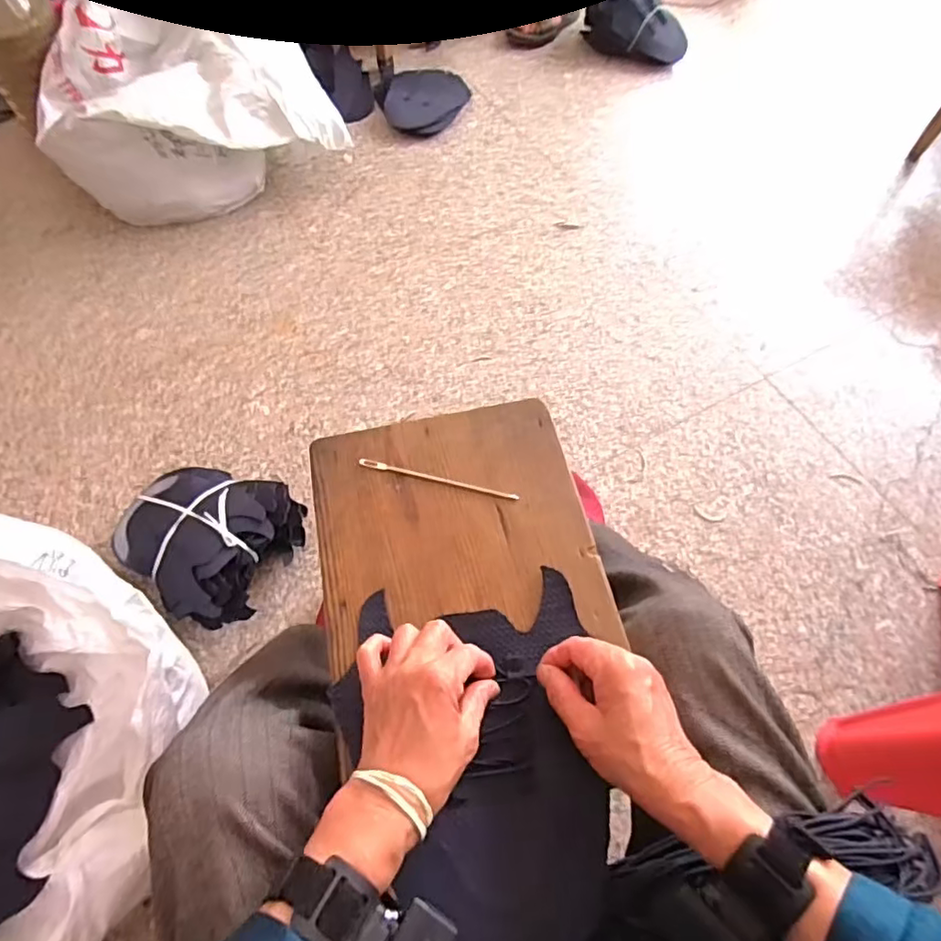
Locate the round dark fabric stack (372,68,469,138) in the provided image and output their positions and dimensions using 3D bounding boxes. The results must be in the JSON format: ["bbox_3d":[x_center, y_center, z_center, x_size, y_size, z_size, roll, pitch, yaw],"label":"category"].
[{"bbox_3d":[-0.121,-0.981,1.504,0.246,0.045,0.272,-7,63,-4],"label":"round dark fabric stack"}]

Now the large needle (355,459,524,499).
[{"bbox_3d":[-0.029,0.008,0.526,0.148,0.005,0.007,13,63,6],"label":"large needle"}]

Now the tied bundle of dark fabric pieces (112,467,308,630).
[{"bbox_3d":[-0.412,0.096,0.913,0.286,0.108,0.235,30,67,16],"label":"tied bundle of dark fabric pieces"}]

